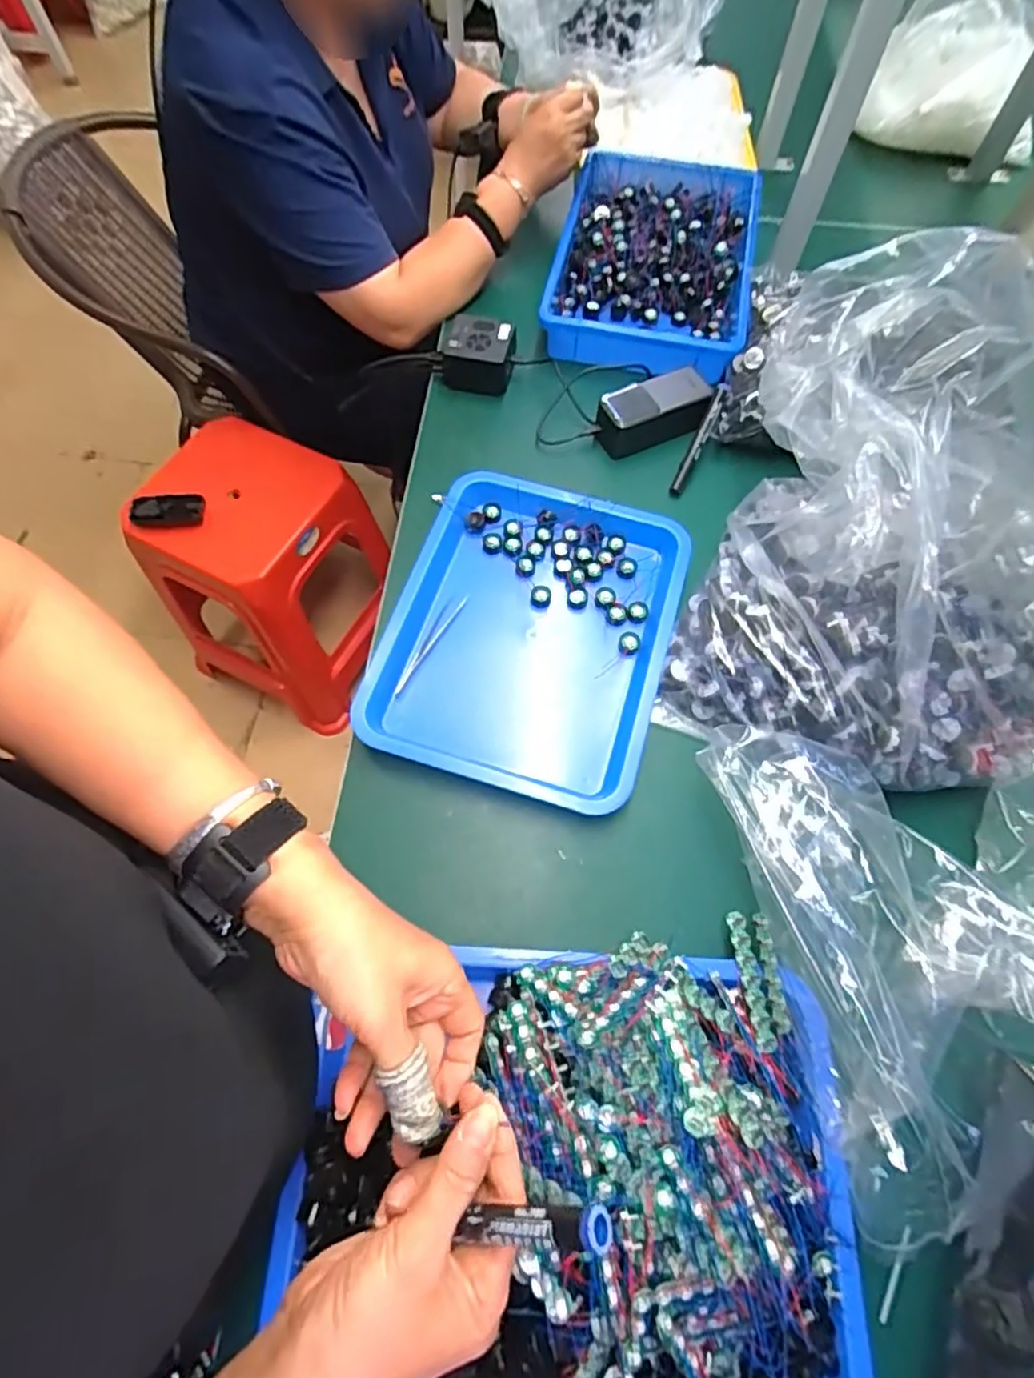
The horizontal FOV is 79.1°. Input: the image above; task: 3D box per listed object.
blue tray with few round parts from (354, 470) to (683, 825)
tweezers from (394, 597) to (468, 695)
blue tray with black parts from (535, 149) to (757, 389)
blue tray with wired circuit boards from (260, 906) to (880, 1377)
[{"bbox_3d":[0.014,-0.058,0.618,0.261,0.042,0.327,16,67,8],"label":"blue tray with few round parts"},{"bbox_3d":[-0.086,-0.044,0.615,0.015,0.012,0.118,28,69,13],"label":"tweezers"},{"bbox_3d":[0.181,-0.561,0.826,0.245,0.053,0.402,11,66,5],"label":"blue tray with black parts"},{"bbox_3d":[0.045,0.333,0.409,0.359,0.082,0.320,-3,66,-2],"label":"blue tray with wired circuit boards"}]

